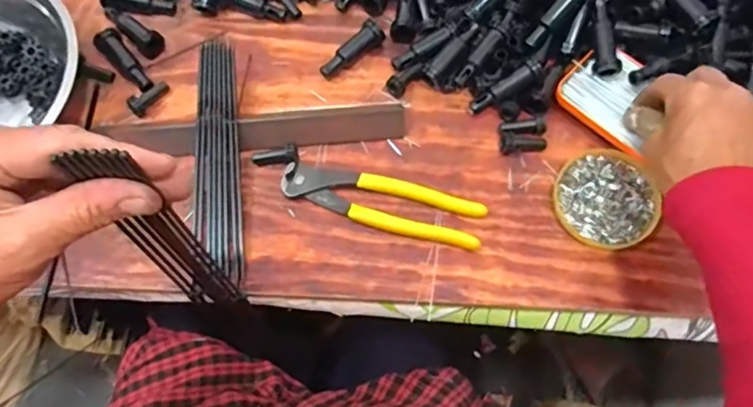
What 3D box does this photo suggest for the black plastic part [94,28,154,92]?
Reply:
[{"bbox_3d":[-0.227,-0.128,0.514,0.022,0.019,0.077,-37,73,-13],"label":"black plastic part"}]

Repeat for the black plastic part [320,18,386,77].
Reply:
[{"bbox_3d":[-0.021,-0.137,0.516,0.020,0.018,0.068,40,74,14],"label":"black plastic part"}]

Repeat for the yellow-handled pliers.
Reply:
[{"bbox_3d":[0.005,-0.002,0.464,0.163,0.016,0.042,13,69,5],"label":"yellow-handled pliers"}]

